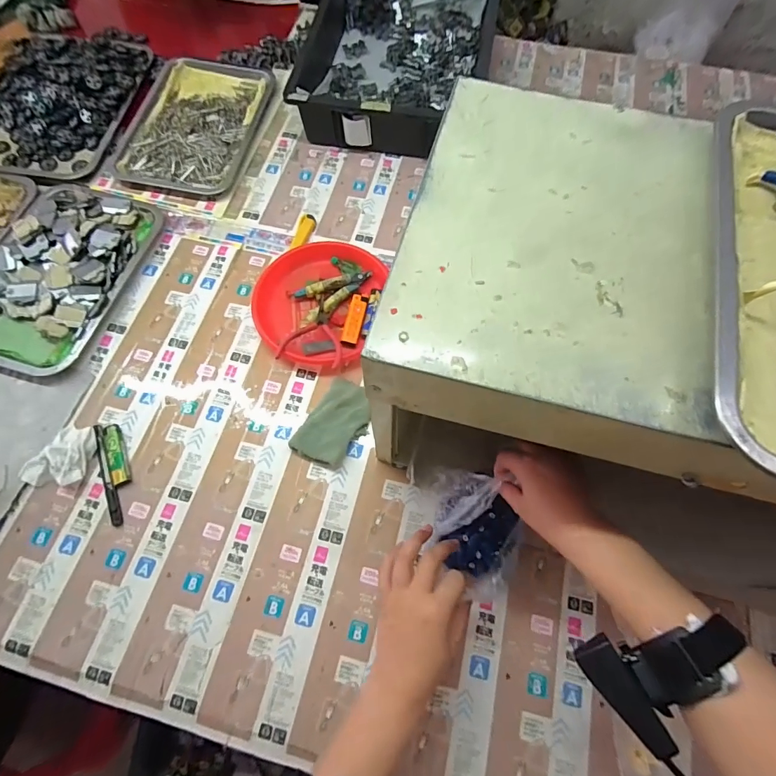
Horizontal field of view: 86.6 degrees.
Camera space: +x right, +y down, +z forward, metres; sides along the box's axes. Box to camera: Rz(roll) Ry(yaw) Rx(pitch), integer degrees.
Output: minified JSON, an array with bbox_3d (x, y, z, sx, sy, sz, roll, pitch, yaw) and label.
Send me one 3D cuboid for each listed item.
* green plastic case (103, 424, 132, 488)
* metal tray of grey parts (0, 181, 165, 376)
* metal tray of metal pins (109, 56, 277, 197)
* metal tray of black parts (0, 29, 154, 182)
[{"bbox_3d":[-0.338,0.081,0.515,0.019,0.009,0.082,-23,70,-7],"label":"green plastic case"},{"bbox_3d":[-0.494,-0.177,0.601,0.220,0.032,0.311,12,70,6],"label":"metal tray of grey parts"},{"bbox_3d":[-0.339,-0.473,0.734,0.209,0.020,0.298,10,70,5],"label":"metal tray of metal pins"},{"bbox_3d":[-0.591,-0.537,0.740,0.269,0.035,0.372,11,70,6],"label":"metal tray of black parts"}]

